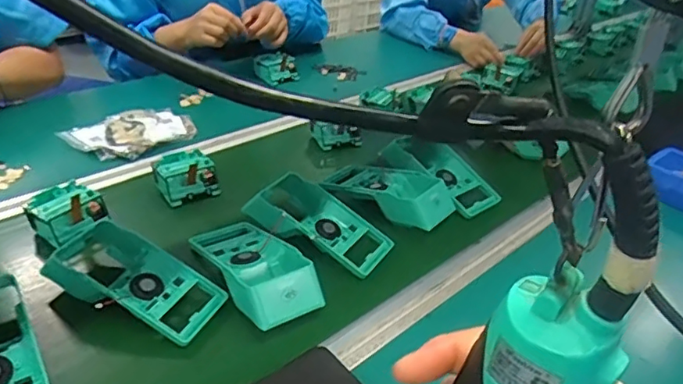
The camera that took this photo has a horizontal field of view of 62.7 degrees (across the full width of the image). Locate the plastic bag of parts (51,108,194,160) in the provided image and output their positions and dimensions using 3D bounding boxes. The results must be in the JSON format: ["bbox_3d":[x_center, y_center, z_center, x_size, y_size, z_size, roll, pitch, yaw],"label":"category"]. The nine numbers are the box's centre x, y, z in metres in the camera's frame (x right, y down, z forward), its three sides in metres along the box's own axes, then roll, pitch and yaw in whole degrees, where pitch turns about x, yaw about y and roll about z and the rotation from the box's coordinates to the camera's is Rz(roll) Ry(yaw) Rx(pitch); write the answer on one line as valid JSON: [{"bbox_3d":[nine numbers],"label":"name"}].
[{"bbox_3d":[-0.327,-0.090,0.885,0.192,0.035,0.102,-19,41,-35],"label":"plastic bag of parts"}]

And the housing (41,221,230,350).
[{"bbox_3d":[-0.220,0.096,0.599,0.183,0.063,0.087,17,34,14],"label":"housing"}]

